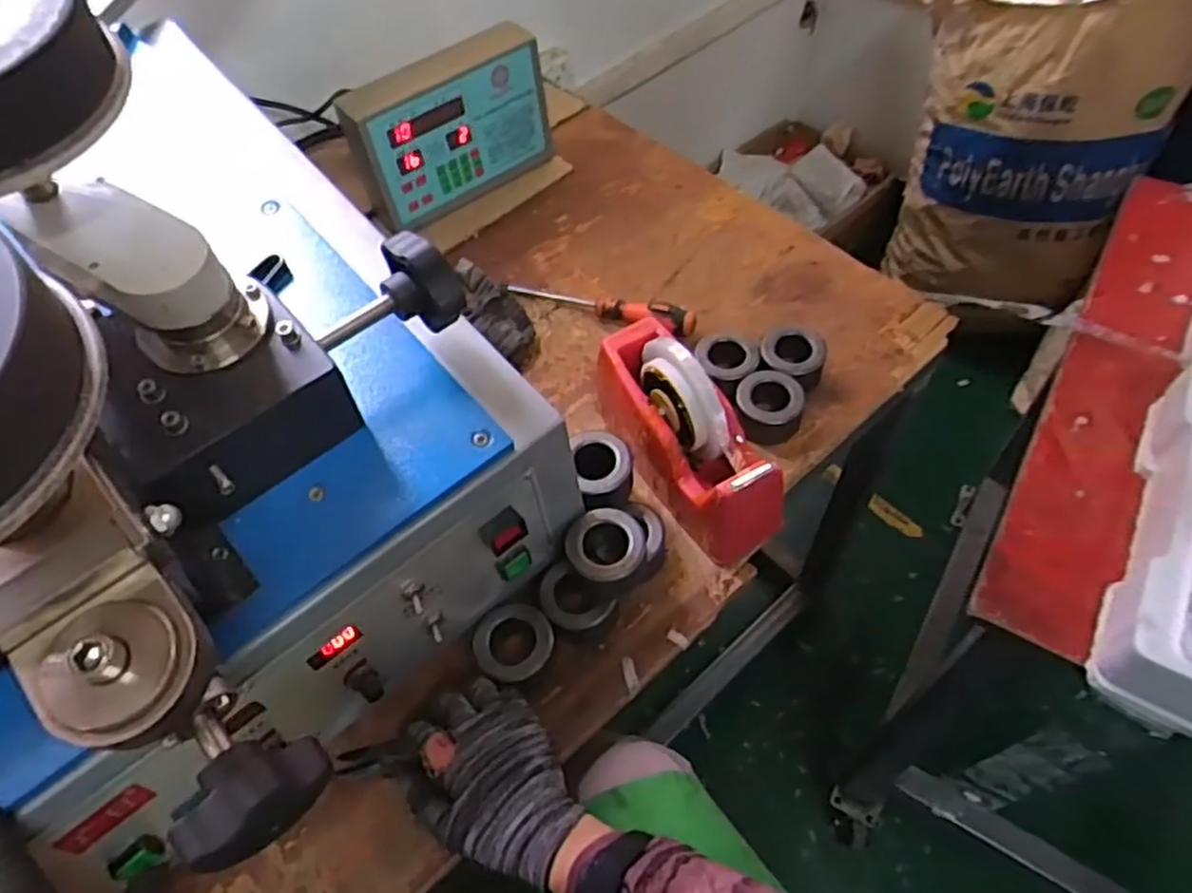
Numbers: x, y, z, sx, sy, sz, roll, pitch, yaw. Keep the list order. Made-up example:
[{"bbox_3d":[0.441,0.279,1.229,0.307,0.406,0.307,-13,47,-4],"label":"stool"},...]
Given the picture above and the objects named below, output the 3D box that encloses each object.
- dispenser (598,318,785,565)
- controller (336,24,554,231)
[{"bbox_3d":[0.072,-0.012,0.629,0.082,0.110,0.200,-26,58,-13],"label":"dispenser"},{"bbox_3d":[-0.163,-0.362,0.856,0.226,0.158,0.058,-35,61,-18],"label":"controller"}]

